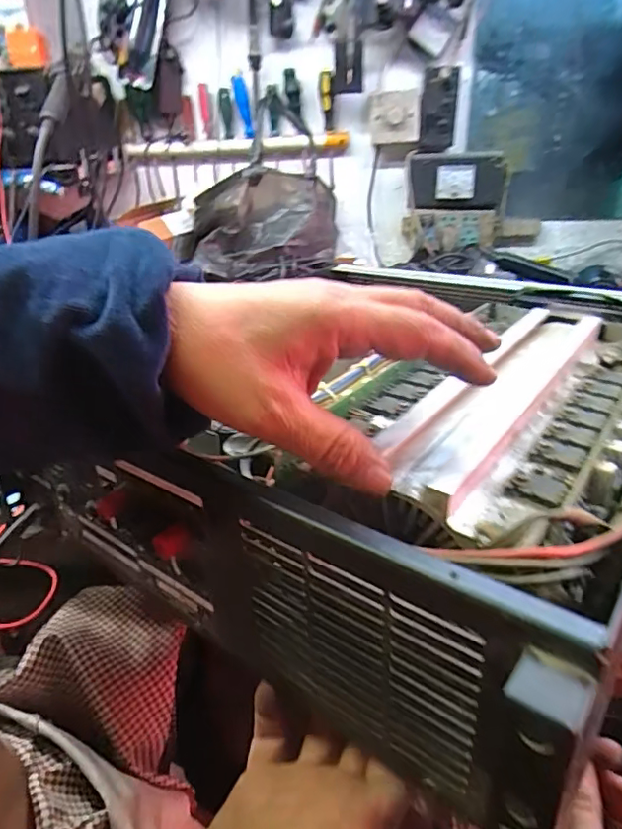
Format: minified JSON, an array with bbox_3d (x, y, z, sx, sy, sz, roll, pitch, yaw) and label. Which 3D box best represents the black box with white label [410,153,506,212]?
[{"bbox_3d":[0.281,-0.450,1.071,0.180,0.098,0.039,3,29,12],"label":"black box with white label"}]

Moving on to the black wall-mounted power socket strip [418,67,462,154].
[{"bbox_3d":[0.235,-0.558,1.019,0.066,0.146,0.046,1,56,9],"label":"black wall-mounted power socket strip"}]

